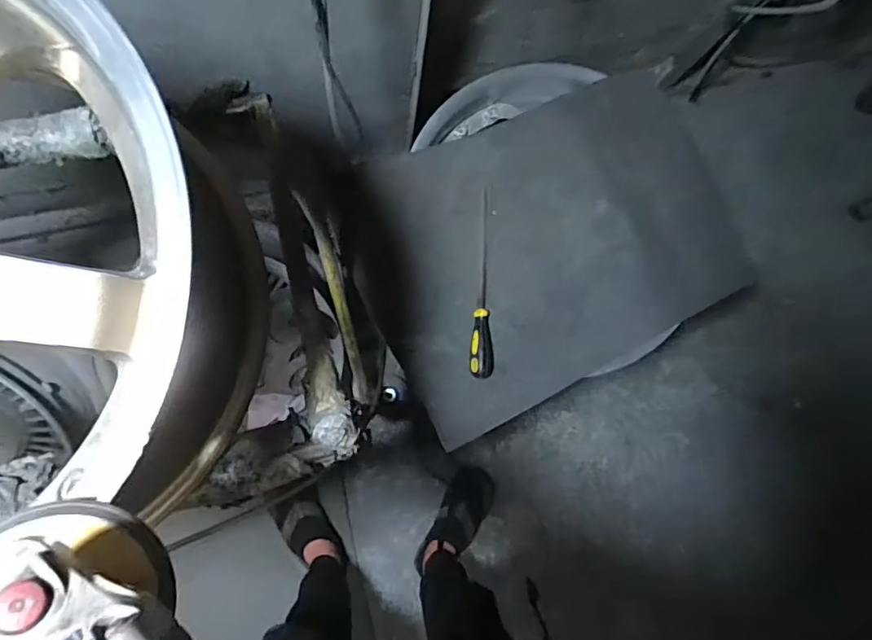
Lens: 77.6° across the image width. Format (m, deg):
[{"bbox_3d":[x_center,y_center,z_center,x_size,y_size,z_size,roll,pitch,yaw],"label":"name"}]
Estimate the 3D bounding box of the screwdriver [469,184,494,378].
[{"bbox_3d":[0.081,-0.058,0.818,0.038,0.023,0.289,7,84,-5],"label":"screwdriver"}]

